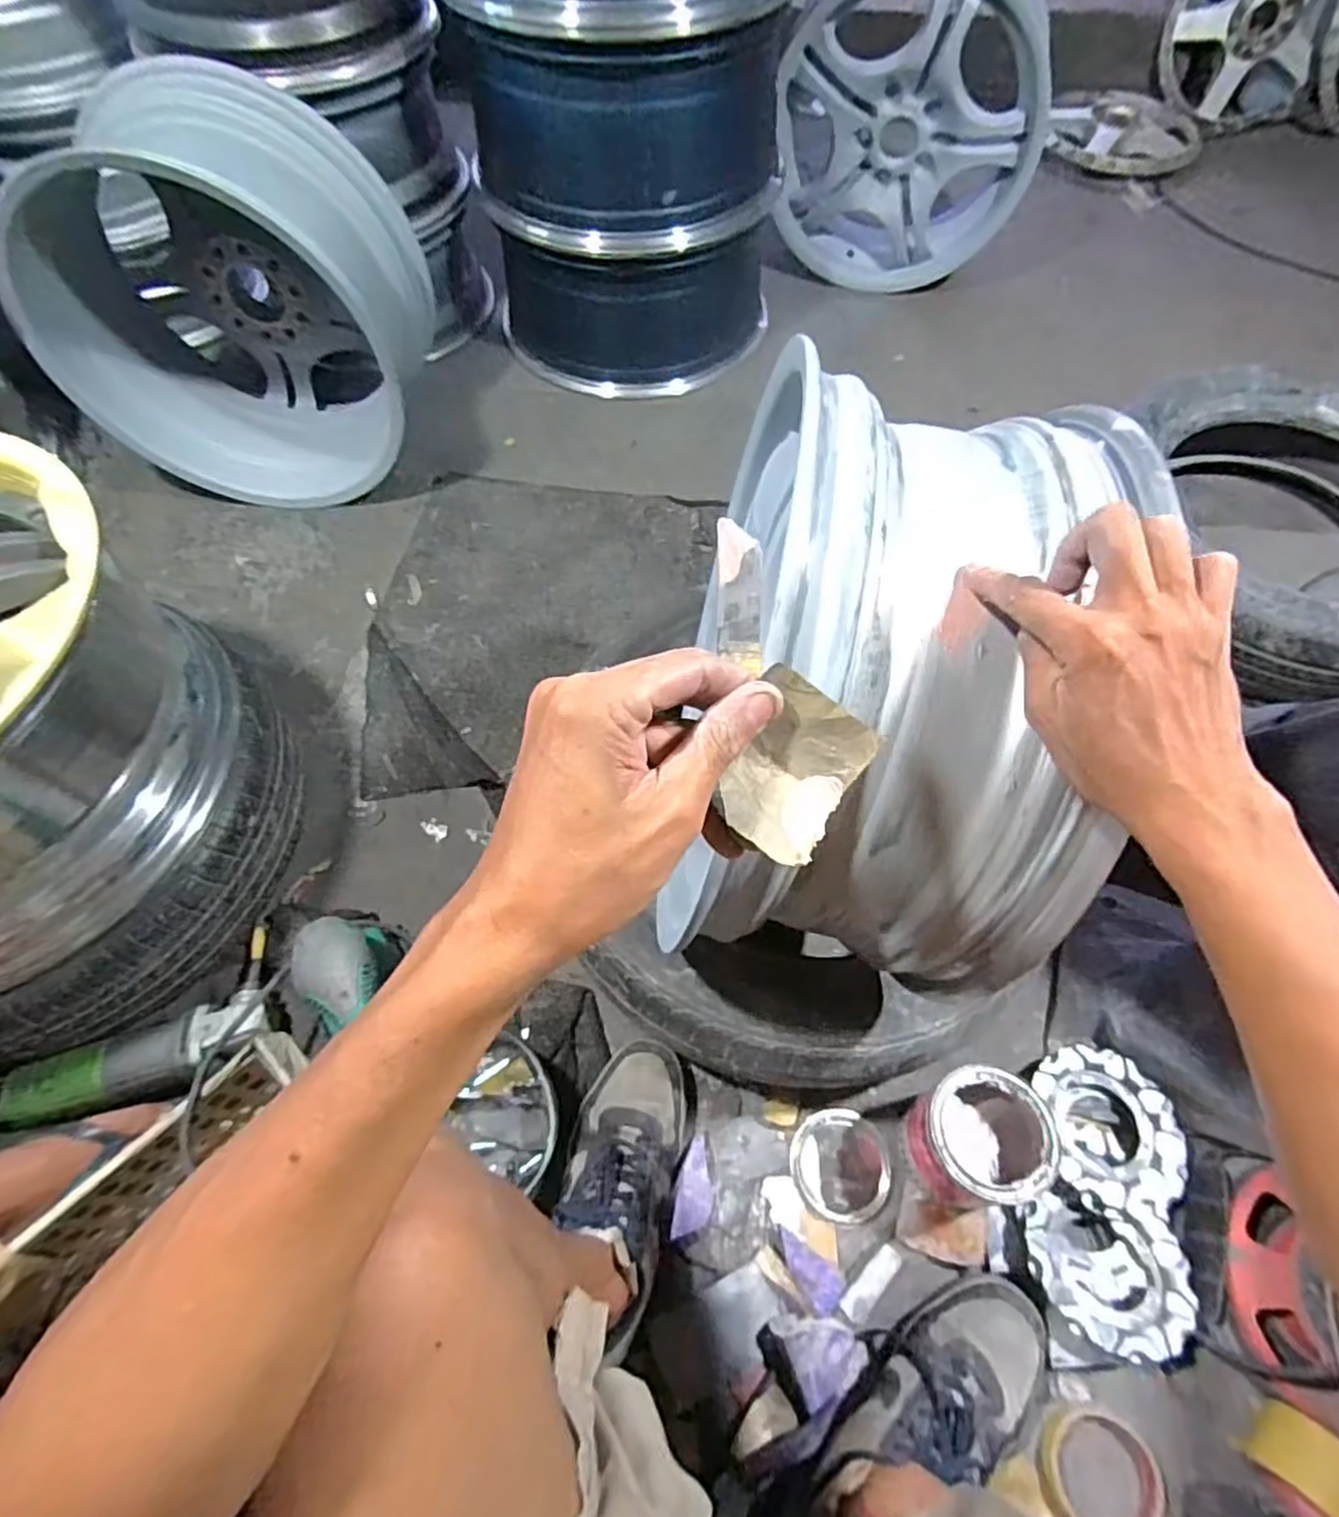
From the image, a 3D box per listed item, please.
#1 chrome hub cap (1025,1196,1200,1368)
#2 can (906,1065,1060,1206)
[{"bbox_3d":[0.406,0.474,0.662,0.140,0.051,0.123,3,62,2],"label":"chrome hub cap"},{"bbox_3d":[0.288,0.357,0.683,0.105,0.139,0.107,0,62,0],"label":"can"}]

